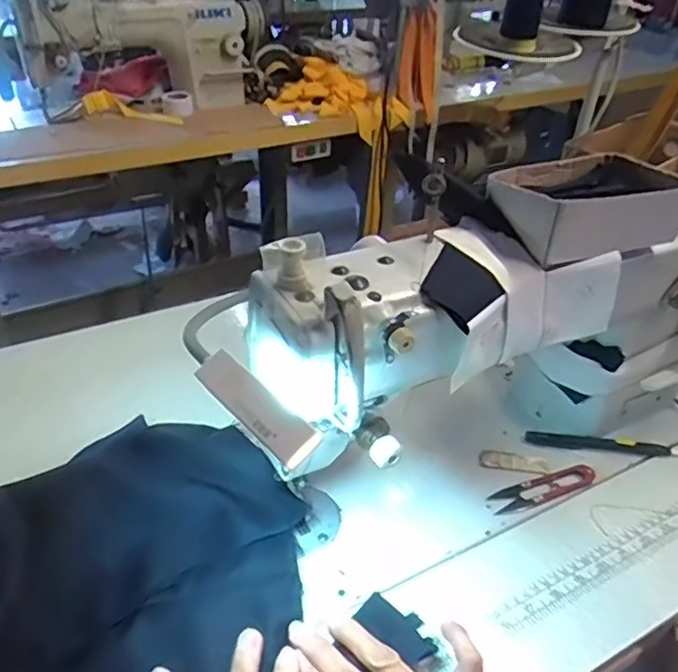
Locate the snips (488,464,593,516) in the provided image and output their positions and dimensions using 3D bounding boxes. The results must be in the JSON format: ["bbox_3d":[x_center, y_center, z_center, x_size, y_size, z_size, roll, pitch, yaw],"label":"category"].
[{"bbox_3d":[0.180,0.131,0.549,0.101,0.004,0.026,-10,39,-17],"label":"snips"}]

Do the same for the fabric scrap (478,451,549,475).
[{"bbox_3d":[0.158,0.114,0.573,0.061,0.005,0.020,9,37,8],"label":"fabric scrap"}]

